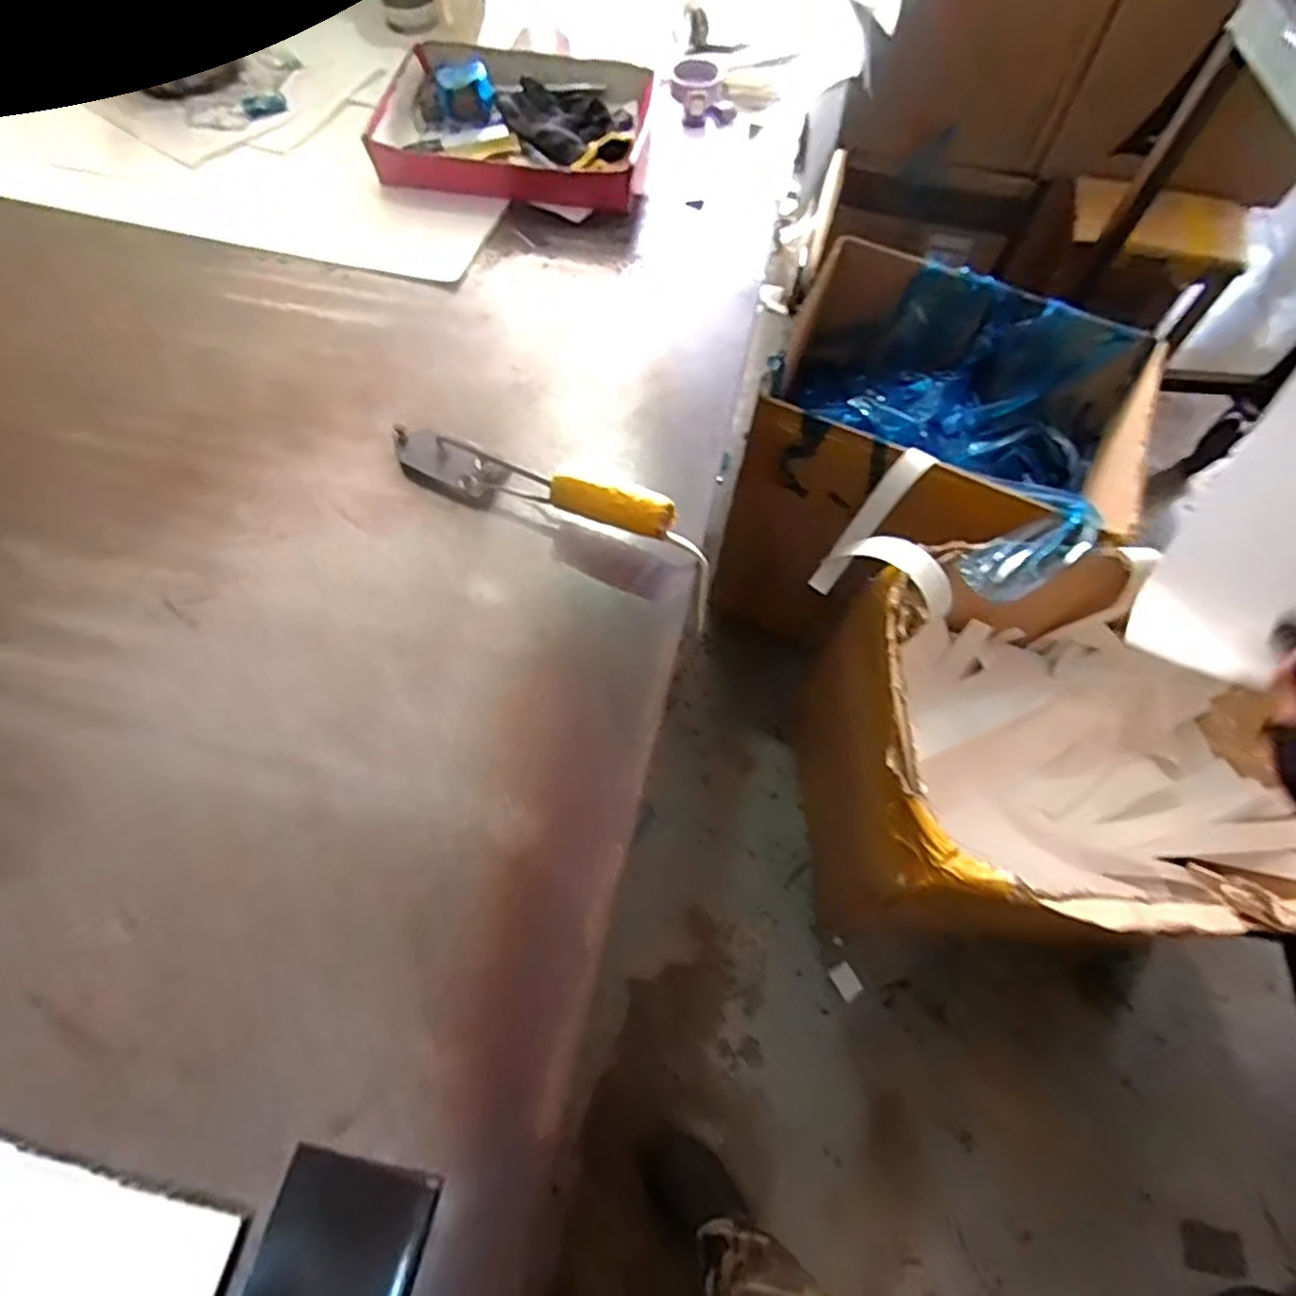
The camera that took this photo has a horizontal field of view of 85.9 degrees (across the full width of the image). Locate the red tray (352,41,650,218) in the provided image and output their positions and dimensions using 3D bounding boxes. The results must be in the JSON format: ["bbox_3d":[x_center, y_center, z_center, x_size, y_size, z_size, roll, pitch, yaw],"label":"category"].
[{"bbox_3d":[-0.161,-0.635,0.839,0.315,0.058,0.250,4,63,1],"label":"red tray"}]

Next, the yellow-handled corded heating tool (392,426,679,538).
[{"bbox_3d":[-0.109,-0.140,0.592,0.274,0.056,0.051,23,65,10],"label":"yellow-handled corded heating tool"}]

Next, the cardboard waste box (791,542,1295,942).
[{"bbox_3d":[0.574,0.195,1.046,0.567,0.539,0.466,-1,63,-1],"label":"cardboard waste box"}]

